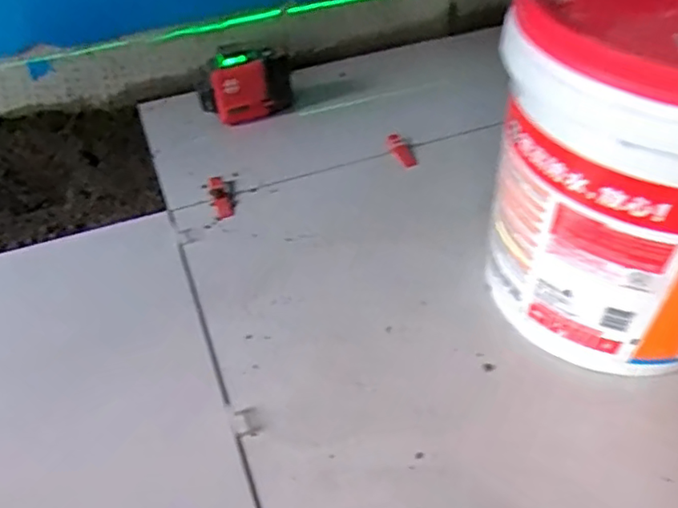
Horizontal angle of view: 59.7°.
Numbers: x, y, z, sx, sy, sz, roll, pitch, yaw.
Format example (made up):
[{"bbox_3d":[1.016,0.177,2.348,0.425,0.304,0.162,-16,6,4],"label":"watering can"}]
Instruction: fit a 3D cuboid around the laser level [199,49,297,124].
[{"bbox_3d":[-0.158,-0.287,0.998,0.158,0.108,0.081,-7,49,-7],"label":"laser level"}]

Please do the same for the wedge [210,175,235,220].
[{"bbox_3d":[-0.174,-0.083,0.864,0.025,0.014,0.089,-14,50,-13],"label":"wedge"}]

